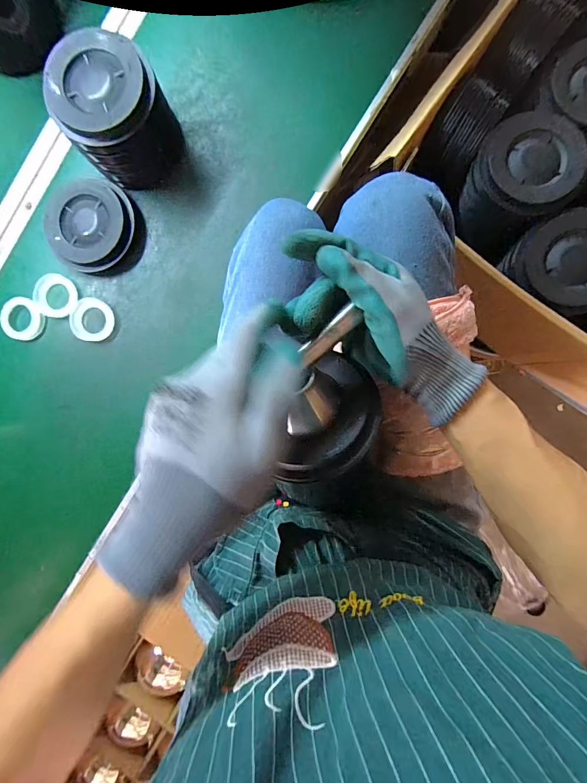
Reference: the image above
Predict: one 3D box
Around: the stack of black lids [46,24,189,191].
[{"bbox_3d":[-0.209,-0.330,0.449,0.123,0.108,0.119,-26,89,5],"label":"stack of black lids"}]

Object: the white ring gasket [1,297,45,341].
[{"bbox_3d":[-0.377,-0.102,0.511,0.062,0.013,0.055,26,93,4],"label":"white ring gasket"}]

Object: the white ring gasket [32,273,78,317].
[{"bbox_3d":[-0.330,-0.132,0.509,0.056,0.007,0.058,0,91,5],"label":"white ring gasket"}]

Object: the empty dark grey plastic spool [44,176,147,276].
[{"bbox_3d":[-0.270,-0.221,0.496,0.131,0.025,0.115,13,92,5],"label":"empty dark grey plastic spool"}]

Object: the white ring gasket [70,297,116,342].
[{"bbox_3d":[-0.279,-0.100,0.509,0.057,0.007,0.059,0,91,5],"label":"white ring gasket"}]

